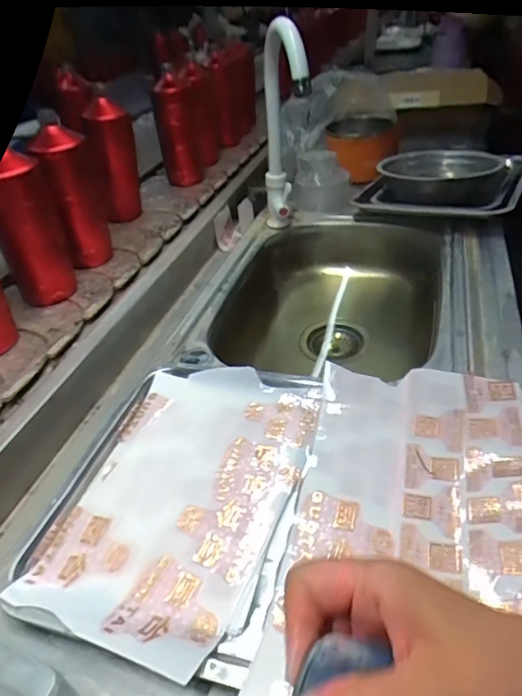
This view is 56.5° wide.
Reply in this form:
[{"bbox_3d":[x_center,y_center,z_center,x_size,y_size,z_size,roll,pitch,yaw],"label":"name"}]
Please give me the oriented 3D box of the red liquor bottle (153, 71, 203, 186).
[{"bbox_3d":[-0.174,-0.460,1.036,0.081,0.192,0.097,-10,39,-5],"label":"red liquor bottle"}]

